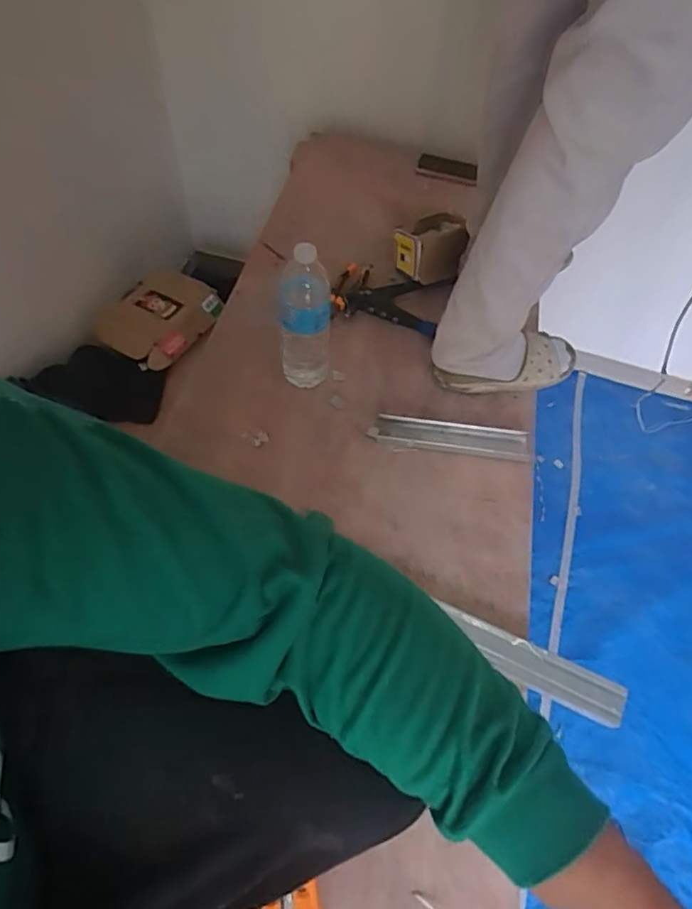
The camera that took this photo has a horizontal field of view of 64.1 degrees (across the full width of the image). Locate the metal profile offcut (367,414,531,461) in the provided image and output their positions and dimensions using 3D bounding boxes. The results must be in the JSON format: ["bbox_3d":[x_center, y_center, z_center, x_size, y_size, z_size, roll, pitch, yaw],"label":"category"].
[{"bbox_3d":[0.173,-0.028,0.922,0.257,0.020,0.062,7,56,0],"label":"metal profile offcut"}]

